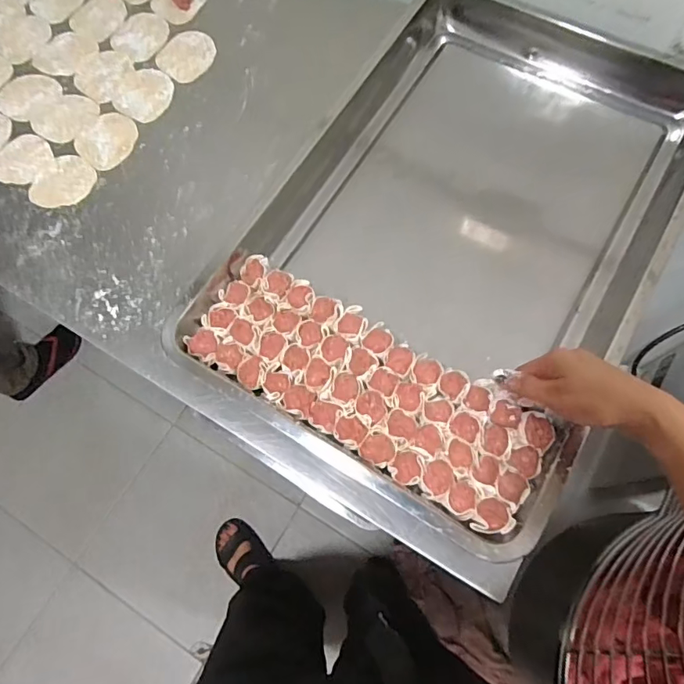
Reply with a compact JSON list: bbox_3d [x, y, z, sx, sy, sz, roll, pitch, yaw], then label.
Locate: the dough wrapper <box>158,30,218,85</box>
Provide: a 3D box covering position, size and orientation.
[{"bbox_3d":[-0.212,-0.392,0.679,0.080,0.004,0.080,0,70,1],"label":"dough wrapper"}]

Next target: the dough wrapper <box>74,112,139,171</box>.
[{"bbox_3d":[-0.294,-0.255,0.633,0.072,0.004,0.077,0,70,1],"label":"dough wrapper"}]

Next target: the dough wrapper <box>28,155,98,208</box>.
[{"bbox_3d":[-0.341,-0.195,0.614,0.066,0.004,0.077,30,73,11],"label":"dough wrapper"}]

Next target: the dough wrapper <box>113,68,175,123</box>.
[{"bbox_3d":[-0.260,-0.327,0.658,0.076,0.004,0.081,0,70,1],"label":"dough wrapper"}]

